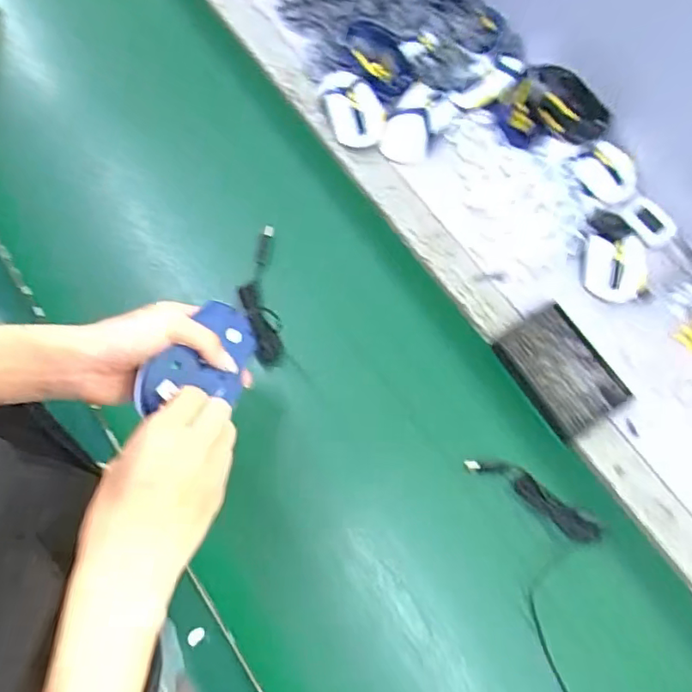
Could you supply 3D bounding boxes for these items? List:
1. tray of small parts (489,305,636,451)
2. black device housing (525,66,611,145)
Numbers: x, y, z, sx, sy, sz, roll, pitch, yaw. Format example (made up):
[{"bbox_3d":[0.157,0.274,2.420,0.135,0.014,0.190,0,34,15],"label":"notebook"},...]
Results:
[{"bbox_3d":[0.238,0.030,0.603,0.096,0.022,0.134,-34,79,-7],"label":"tray of small parts"},{"bbox_3d":[0.276,-0.303,0.671,0.068,0.032,0.120,-41,77,-14],"label":"black device housing"}]

